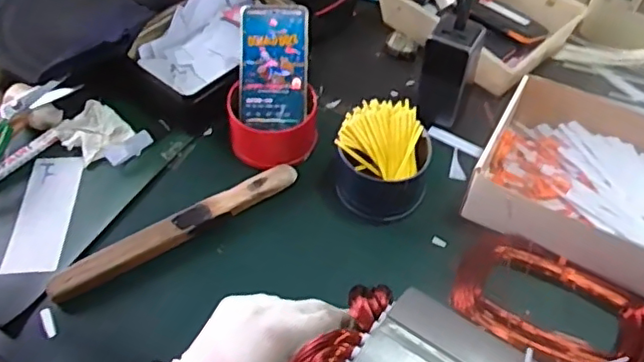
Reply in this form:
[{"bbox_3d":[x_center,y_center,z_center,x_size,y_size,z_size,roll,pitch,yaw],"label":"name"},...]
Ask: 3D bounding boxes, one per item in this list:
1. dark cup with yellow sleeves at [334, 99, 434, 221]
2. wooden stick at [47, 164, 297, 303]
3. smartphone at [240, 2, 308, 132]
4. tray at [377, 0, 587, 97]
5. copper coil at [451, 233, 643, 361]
[{"bbox_3d":[0.067,-0.021,0.653,0.100,0.081,0.103,0,54,0],"label":"dark cup with yellow sleeves"},{"bbox_3d":[-0.150,0.049,0.631,0.276,0.016,0.030,-29,59,-19],"label":"wooden stick"},{"bbox_3d":[-0.055,-0.133,0.690,0.078,0.015,0.139,1,95,-1],"label":"smartphone"},{"bbox_3d":[0.201,-0.231,0.823,0.253,0.052,0.191,39,63,25],"label":"tray"},{"bbox_3d":[0.225,0.121,0.588,0.179,0.033,0.113,24,58,17],"label":"copper coil"}]

